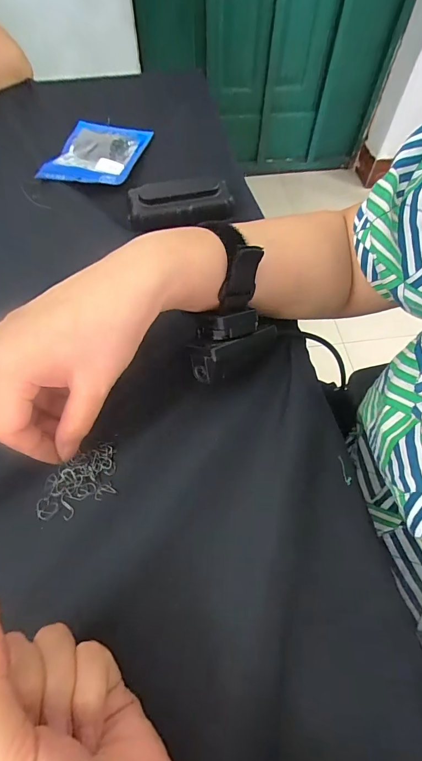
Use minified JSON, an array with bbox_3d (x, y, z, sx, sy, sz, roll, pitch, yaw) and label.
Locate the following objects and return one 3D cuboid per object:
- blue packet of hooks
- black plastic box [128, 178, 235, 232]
[{"bbox_3d":[-0.135,-0.277,0.434,0.106,0.011,0.135,10,61,5],"label":"blue packet of hooks"},{"bbox_3d":[-0.032,-0.185,0.371,0.107,0.029,0.039,-4,61,-3],"label":"black plastic box"}]

